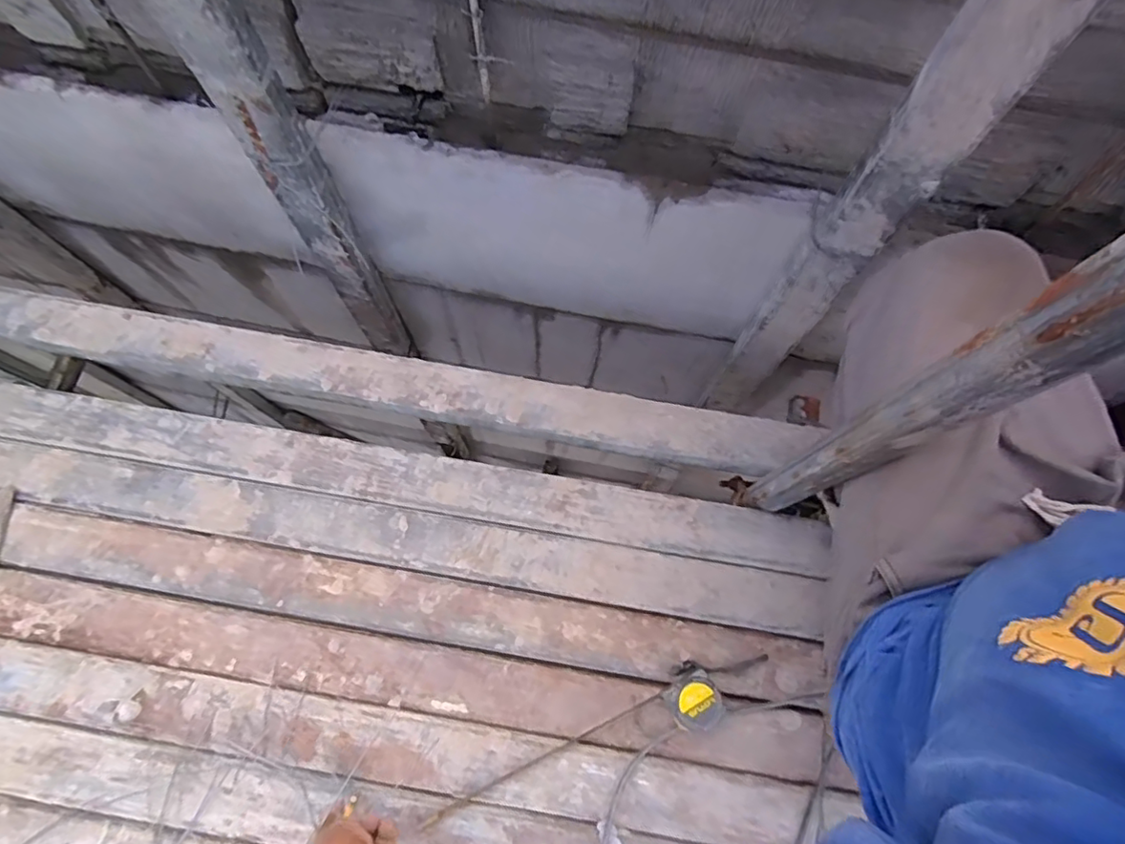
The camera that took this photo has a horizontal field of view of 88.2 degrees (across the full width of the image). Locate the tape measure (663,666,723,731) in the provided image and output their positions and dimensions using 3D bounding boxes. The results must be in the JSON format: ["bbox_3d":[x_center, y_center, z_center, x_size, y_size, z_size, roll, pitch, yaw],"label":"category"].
[{"bbox_3d":[0.157,0.333,0.692,0.060,0.038,0.058,0,72,-1],"label":"tape measure"}]

